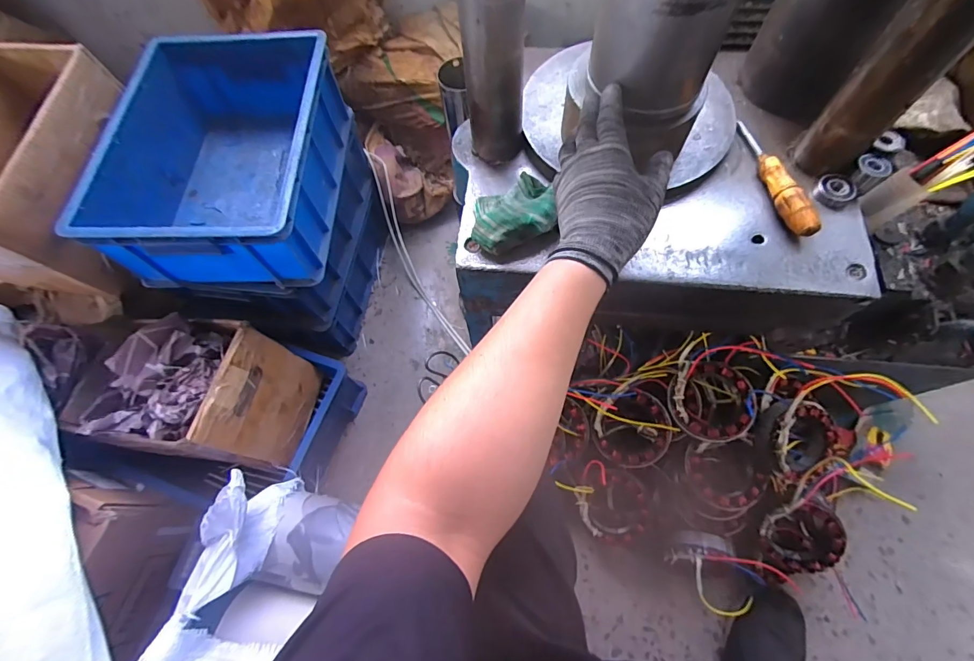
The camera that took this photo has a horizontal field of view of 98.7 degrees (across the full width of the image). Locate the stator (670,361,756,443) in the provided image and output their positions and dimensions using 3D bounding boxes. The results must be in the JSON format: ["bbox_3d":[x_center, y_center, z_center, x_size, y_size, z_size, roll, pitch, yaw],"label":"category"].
[{"bbox_3d":[0.332,0.108,0.625,0.114,0.051,0.111,-1,67,3],"label":"stator"}]

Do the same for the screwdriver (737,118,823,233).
[{"bbox_3d":[0.334,-0.182,0.483,0.021,0.028,0.171,-6,67,1],"label":"screwdriver"}]

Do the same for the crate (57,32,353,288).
[{"bbox_3d":[-0.405,-0.271,0.678,0.294,0.154,0.397,-1,67,3],"label":"crate"}]

